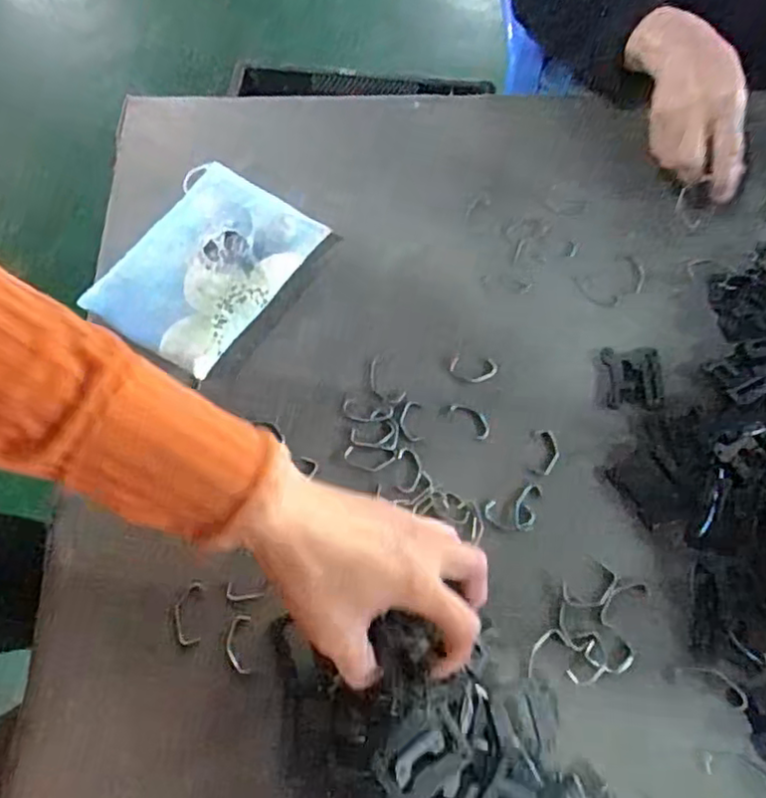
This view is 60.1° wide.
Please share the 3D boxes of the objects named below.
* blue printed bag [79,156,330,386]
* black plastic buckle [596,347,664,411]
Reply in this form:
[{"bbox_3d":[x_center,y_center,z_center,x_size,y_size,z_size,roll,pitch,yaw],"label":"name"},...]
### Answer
[{"bbox_3d":[-0.139,-0.102,0.516,0.116,0.033,0.162,29,67,11],"label":"blue printed bag"},{"bbox_3d":[0.190,-0.016,0.511,0.050,0.004,0.055,7,65,1],"label":"black plastic buckle"}]

